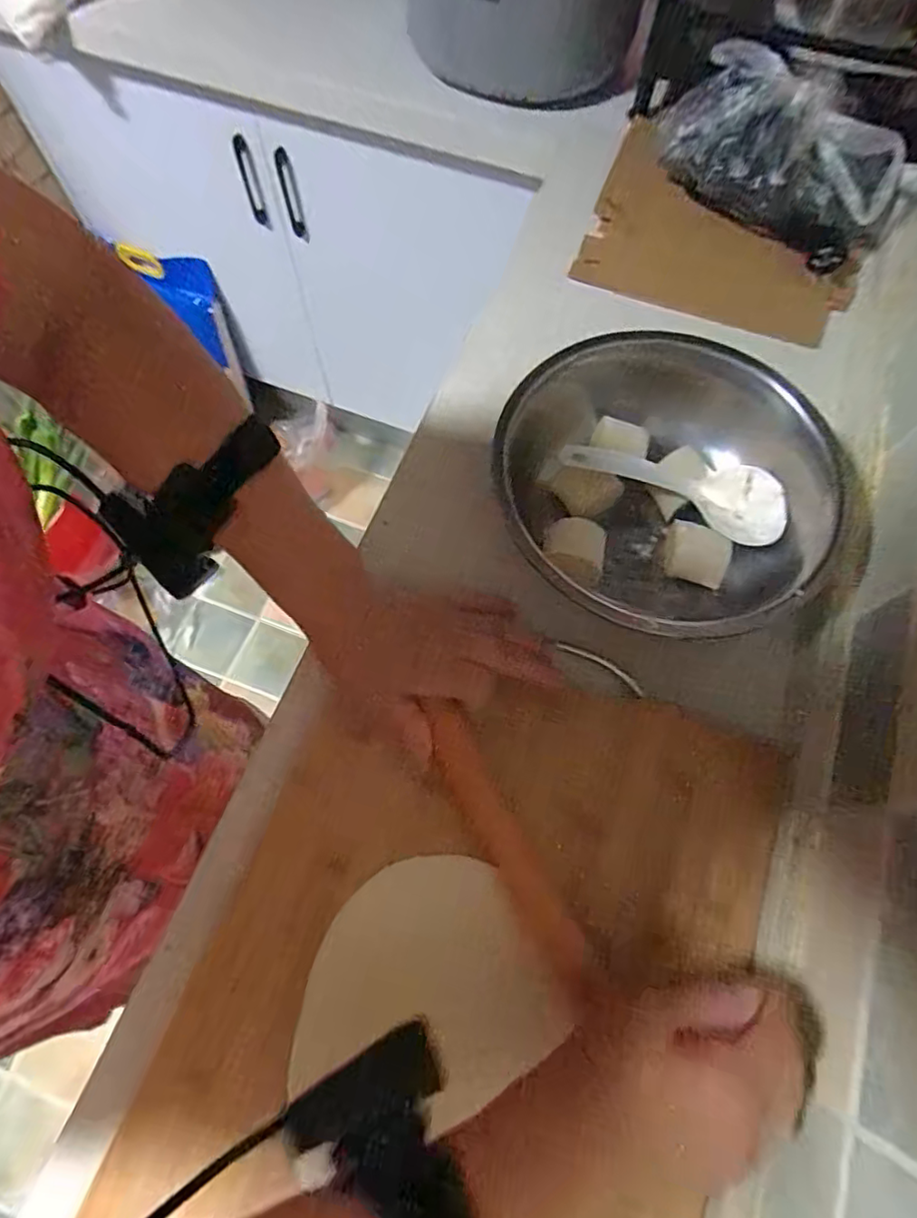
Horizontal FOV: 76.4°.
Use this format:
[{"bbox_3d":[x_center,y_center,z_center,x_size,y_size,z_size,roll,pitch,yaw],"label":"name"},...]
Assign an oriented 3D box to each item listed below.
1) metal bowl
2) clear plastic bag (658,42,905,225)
[{"bbox_3d":[0.162,-0.102,0.474,0.243,0.083,0.221,0,70,-1],"label":"metal bowl"},{"bbox_3d":[0.330,-0.486,0.596,0.240,0.083,0.112,29,72,10],"label":"clear plastic bag"}]

